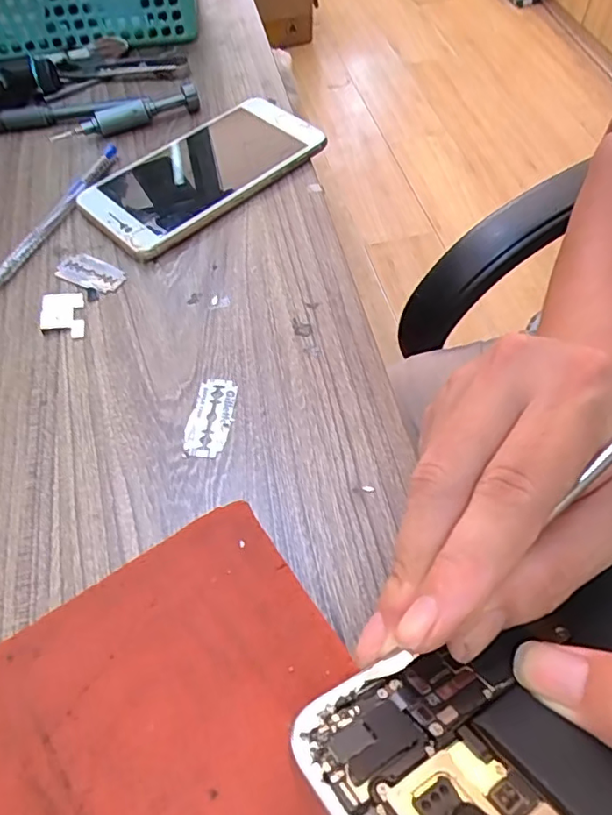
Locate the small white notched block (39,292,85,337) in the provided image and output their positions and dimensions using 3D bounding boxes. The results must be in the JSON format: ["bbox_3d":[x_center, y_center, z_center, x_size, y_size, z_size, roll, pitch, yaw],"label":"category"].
[{"bbox_3d":[-0.133,-0.051,0.302,0.023,0.007,0.031,-13,57,-4],"label":"small white notched block"}]

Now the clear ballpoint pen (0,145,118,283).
[{"bbox_3d":[-0.154,-0.121,0.345,0.010,0.013,0.134,18,60,15],"label":"clear ballpoint pen"}]

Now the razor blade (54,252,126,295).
[{"bbox_3d":[-0.124,-0.079,0.320,0.042,0.004,0.022,25,62,19],"label":"razor blade"}]

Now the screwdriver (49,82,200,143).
[{"bbox_3d":[-0.128,-0.206,0.390,0.104,0.016,0.018,-16,57,-7],"label":"screwdriver"}]

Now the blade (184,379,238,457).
[{"bbox_3d":[-0.045,0.004,0.263,0.020,0.004,0.042,5,57,7],"label":"blade"}]

